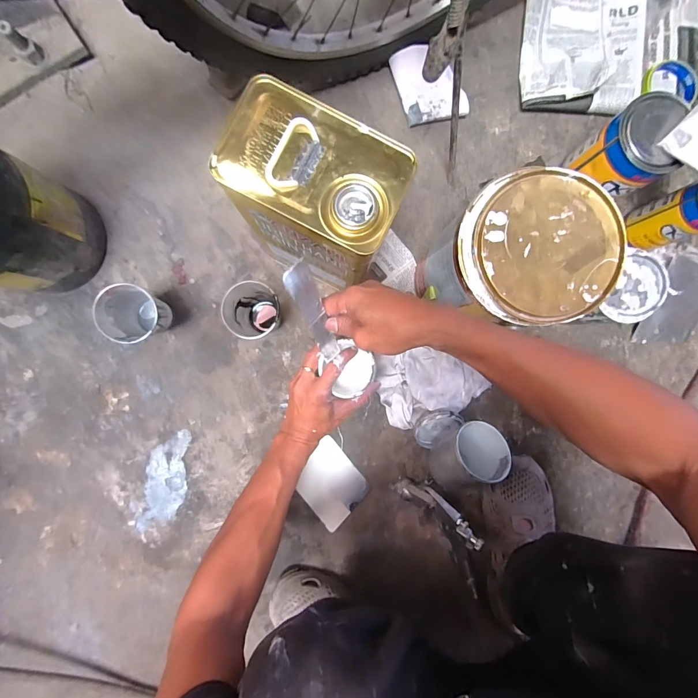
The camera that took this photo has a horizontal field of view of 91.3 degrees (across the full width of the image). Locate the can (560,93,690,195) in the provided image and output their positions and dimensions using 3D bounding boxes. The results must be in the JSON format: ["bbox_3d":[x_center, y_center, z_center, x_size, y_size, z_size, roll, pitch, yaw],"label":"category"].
[{"bbox_3d":[0.391,-0.277,0.492,0.102,0.122,0.098,0,91,-2],"label":"can"}]

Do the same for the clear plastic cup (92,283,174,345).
[{"bbox_3d":[-0.298,-0.047,0.484,0.067,0.102,0.074,-1,90,-2],"label":"clear plastic cup"}]

